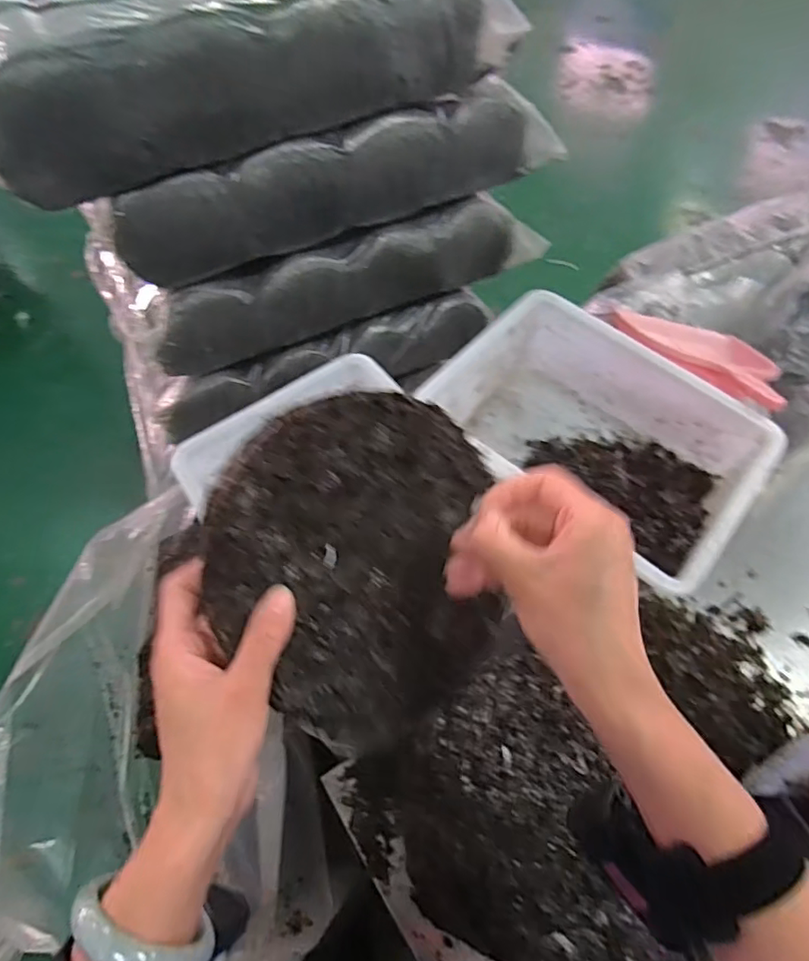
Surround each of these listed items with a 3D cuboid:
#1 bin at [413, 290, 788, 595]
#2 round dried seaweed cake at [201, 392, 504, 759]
[{"bbox_3d":[0.234,-0.047,0.725,0.364,0.119,0.281,37,64,22],"label":"bin"},{"bbox_3d":[-0.022,0.052,0.355,0.182,0.017,0.201,-1,84,-26],"label":"round dried seaweed cake"}]

